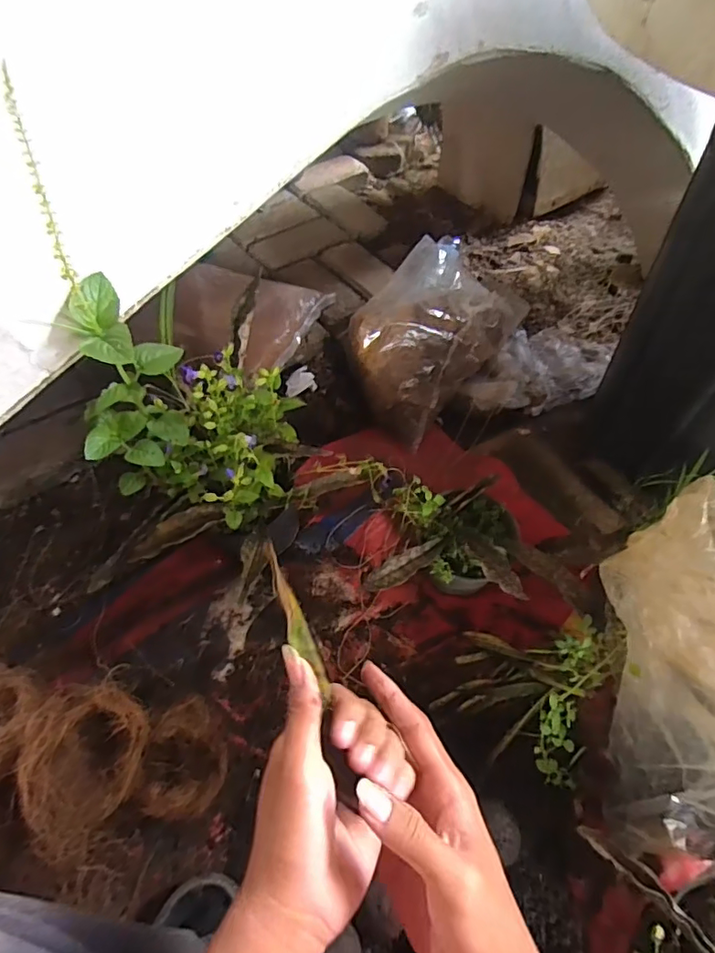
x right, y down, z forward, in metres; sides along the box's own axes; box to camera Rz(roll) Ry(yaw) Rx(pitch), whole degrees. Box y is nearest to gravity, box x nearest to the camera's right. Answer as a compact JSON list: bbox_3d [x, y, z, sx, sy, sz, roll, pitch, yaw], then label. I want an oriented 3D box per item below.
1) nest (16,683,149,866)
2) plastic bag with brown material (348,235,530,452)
[{"bbox_3d":[-0.263,0.277,0.496,0.086,0.069,0.139,3,55,4],"label":"nest"},{"bbox_3d":[0.124,-0.250,0.865,0.171,0.249,0.291,35,63,23],"label":"plastic bag with brown material"}]

